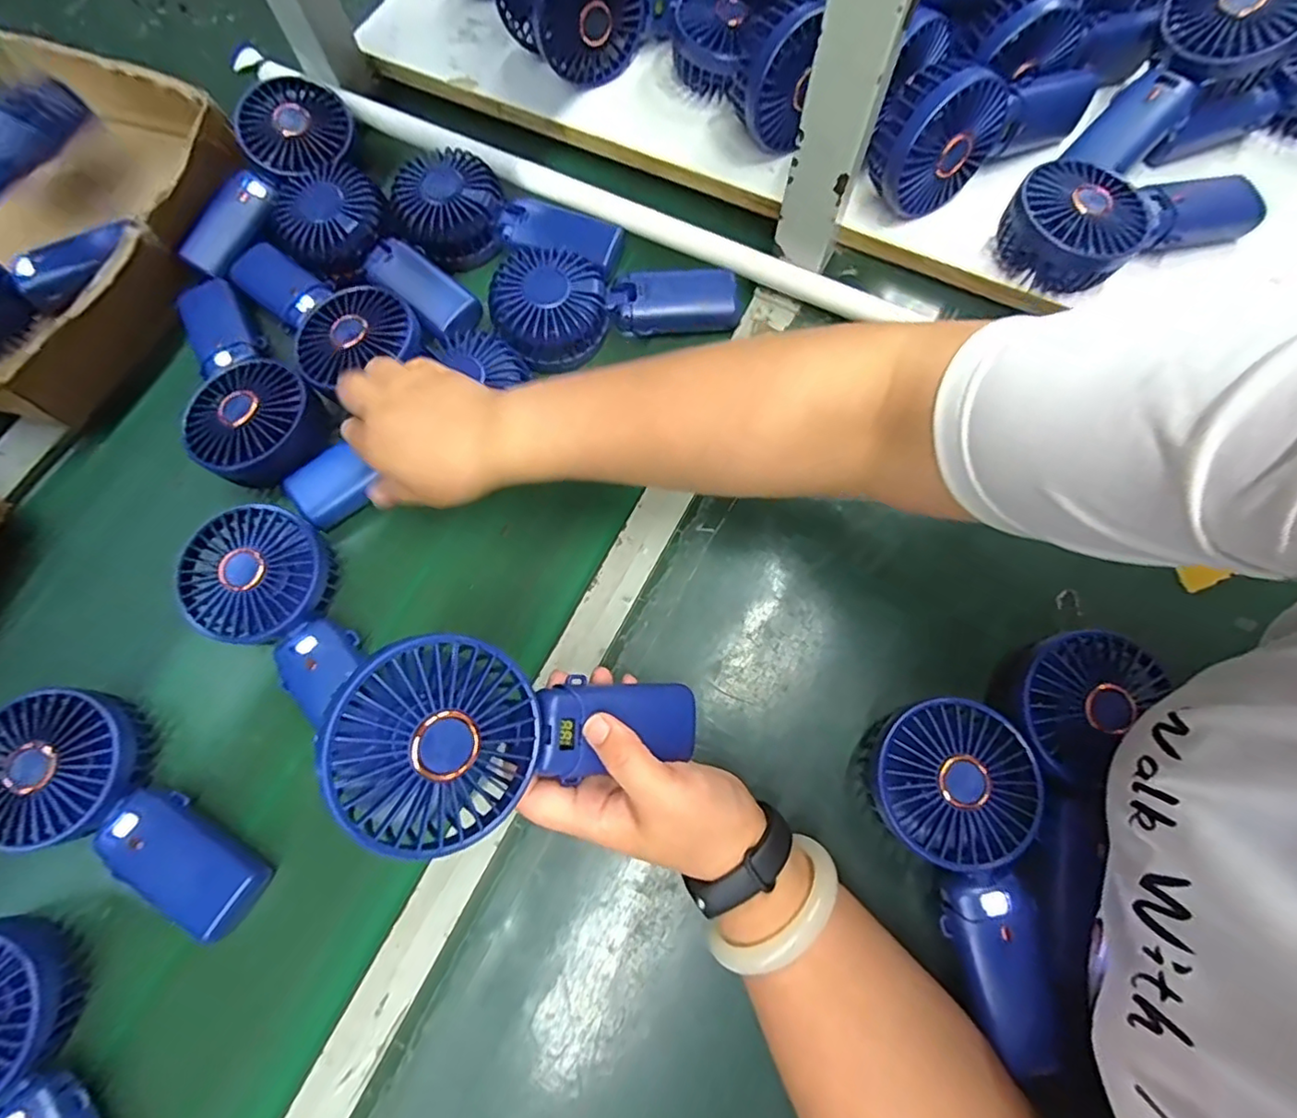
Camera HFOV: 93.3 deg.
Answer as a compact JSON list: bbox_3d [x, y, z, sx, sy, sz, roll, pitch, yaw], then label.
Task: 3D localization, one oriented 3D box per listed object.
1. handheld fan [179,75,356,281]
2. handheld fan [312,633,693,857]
[{"bbox_3d":[-0.302,-0.311,0.492,0.093,0.034,0.182,12,74,6],"label":"handheld fan"},{"bbox_3d":[-0.053,0.081,0.285,0.174,0.039,0.080,4,69,-33],"label":"handheld fan"}]

